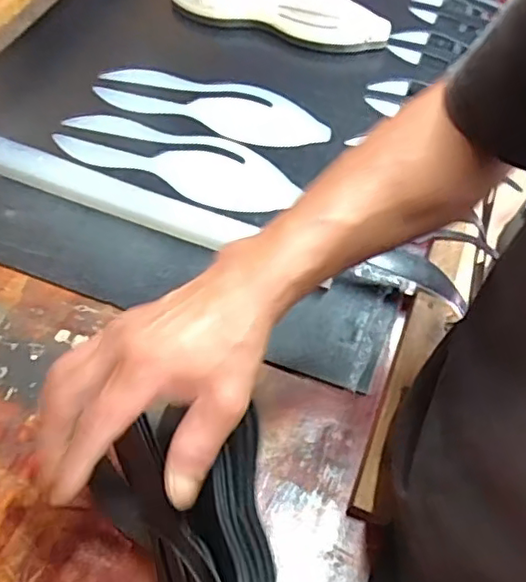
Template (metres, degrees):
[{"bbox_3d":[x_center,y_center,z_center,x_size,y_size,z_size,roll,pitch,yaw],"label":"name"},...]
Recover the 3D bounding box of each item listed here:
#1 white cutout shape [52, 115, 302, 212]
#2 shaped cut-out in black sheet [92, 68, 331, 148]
[{"bbox_3d":[-0.092,-0.144,0.673,0.264,0.008,0.087,19,62,7],"label":"white cutout shape"},{"bbox_3d":[-0.058,-0.221,0.729,0.272,0.010,0.093,19,64,6],"label":"shaped cut-out in black sheet"}]

